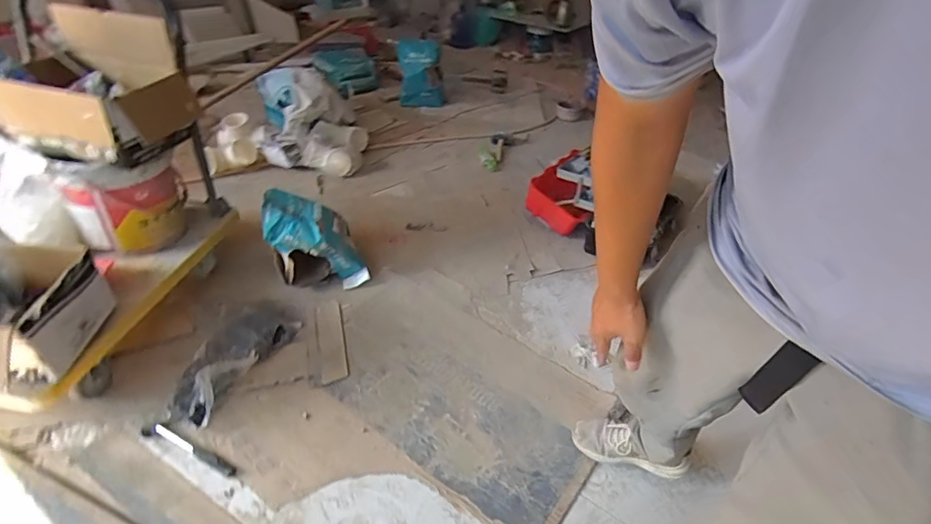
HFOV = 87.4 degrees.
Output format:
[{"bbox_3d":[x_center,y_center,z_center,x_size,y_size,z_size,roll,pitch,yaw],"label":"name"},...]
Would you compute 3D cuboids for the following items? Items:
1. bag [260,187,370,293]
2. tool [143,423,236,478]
[{"bbox_3d":[-0.505,-0.084,1.637,0.299,0.276,0.257,-7,41,-17],"label":"bag"},{"bbox_3d":[-0.665,0.449,1.170,0.278,0.014,0.033,19,40,14],"label":"tool"}]

